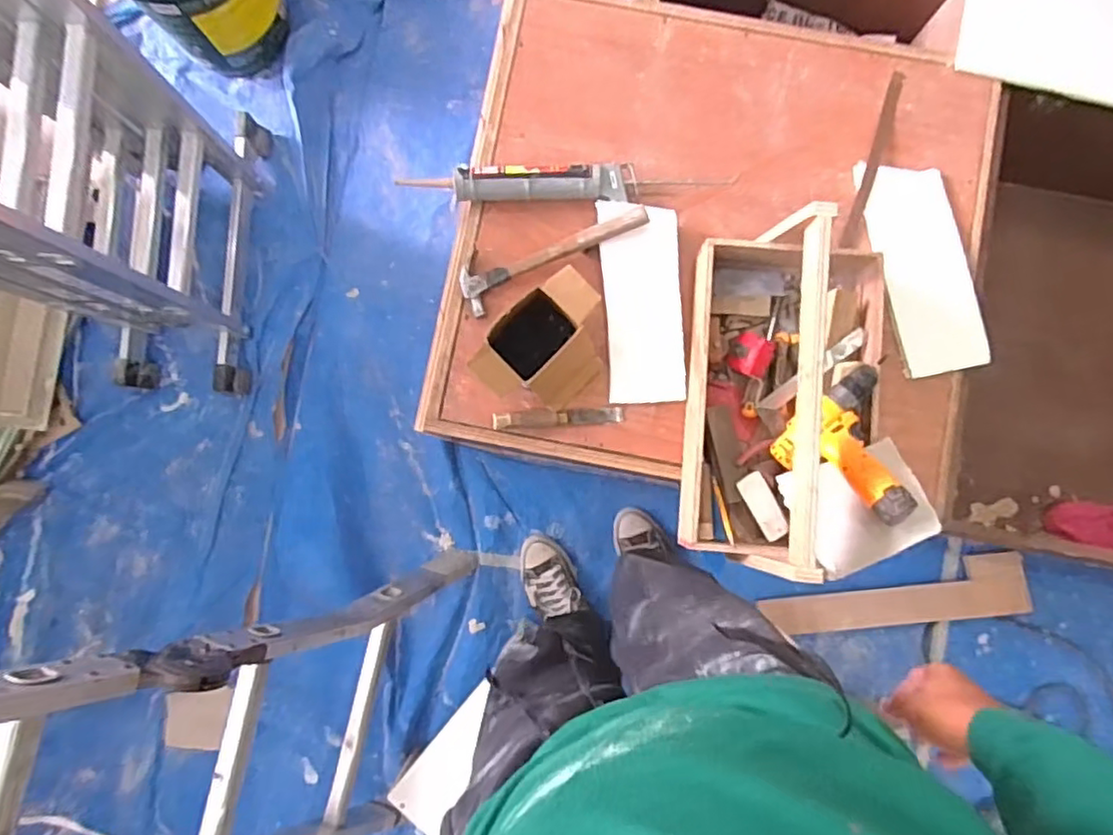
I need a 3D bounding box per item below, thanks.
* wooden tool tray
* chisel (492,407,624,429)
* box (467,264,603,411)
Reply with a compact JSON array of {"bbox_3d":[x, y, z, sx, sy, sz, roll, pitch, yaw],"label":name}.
[{"bbox_3d":[0.345,-0.031,0.946,0.265,0.207,0.486,5,85,0],"label":"wooden tool tray"},{"bbox_3d":[0.005,0.000,1.028,0.210,0.025,0.026,-3,87,-12],"label":"chisel"},{"bbox_3d":[-0.012,-0.103,0.984,0.202,0.122,0.152,-44,87,-4],"label":"box"}]

